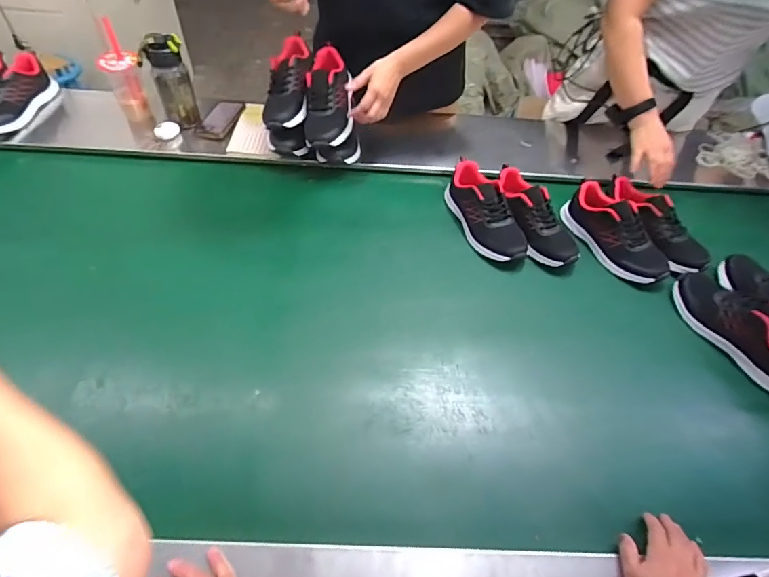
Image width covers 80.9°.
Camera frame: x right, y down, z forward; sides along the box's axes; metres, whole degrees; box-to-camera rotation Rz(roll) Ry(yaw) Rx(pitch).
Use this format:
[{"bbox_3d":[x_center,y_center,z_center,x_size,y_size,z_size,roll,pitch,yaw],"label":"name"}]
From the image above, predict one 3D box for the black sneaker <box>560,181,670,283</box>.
[{"bbox_3d":[0.471,-0.111,0.921,0.098,0.092,0.244,-14,54,-15],"label":"black sneaker"}]

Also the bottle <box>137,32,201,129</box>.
[{"bbox_3d":[-0.483,-0.458,1.020,0.091,0.208,0.067,-15,54,-16],"label":"bottle"}]

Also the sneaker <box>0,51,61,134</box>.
[{"bbox_3d":[-0.871,-0.447,1.050,0.086,0.093,0.233,10,51,4],"label":"sneaker"}]

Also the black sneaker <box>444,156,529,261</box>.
[{"bbox_3d":[0.205,-0.160,0.930,0.089,0.085,0.238,-14,53,-15],"label":"black sneaker"}]

